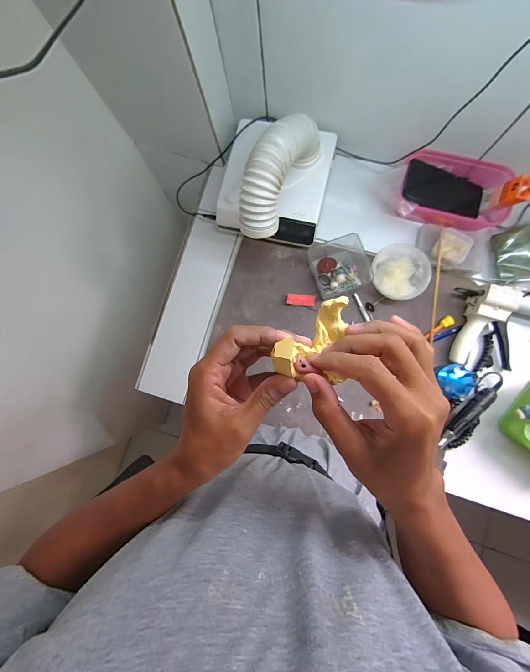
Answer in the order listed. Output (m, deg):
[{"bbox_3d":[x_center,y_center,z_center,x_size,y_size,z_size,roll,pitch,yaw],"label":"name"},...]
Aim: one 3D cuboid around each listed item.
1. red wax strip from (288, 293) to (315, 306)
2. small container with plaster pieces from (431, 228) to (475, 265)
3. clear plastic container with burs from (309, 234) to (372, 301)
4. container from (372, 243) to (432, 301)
[{"bbox_3d":[0.071,-0.072,0.581,0.054,0.004,0.022,7,86,6],"label":"red wax strip"},{"bbox_3d":[0.342,-0.163,0.546,0.057,0.034,0.061,31,87,7],"label":"small container with plaster pieces"},{"bbox_3d":[0.144,-0.131,0.557,0.105,0.049,0.098,-18,84,3],"label":"clear plastic container with burs"},{"bbox_3d":[0.249,-0.116,0.548,0.100,0.033,0.102,0,85,5],"label":"container"}]

